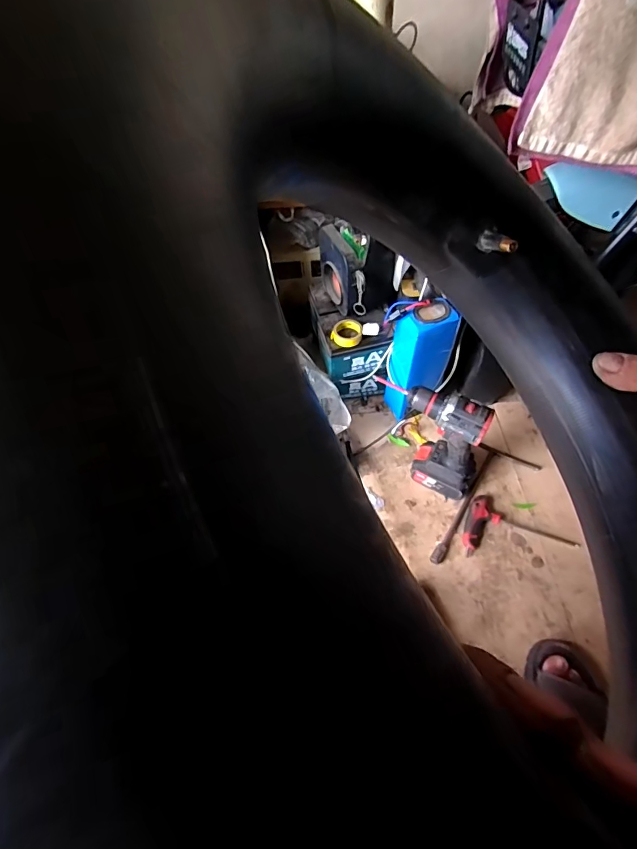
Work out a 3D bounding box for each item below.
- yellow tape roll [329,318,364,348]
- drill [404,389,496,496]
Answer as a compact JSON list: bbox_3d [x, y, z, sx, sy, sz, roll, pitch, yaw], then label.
[{"bbox_3d":[0.054,-0.177,0.840,0.060,0.018,0.058,-2,58,3],"label":"yellow tape roll"},{"bbox_3d":[0.223,0.036,0.800,0.150,0.248,0.070,23,62,18],"label":"drill"}]

